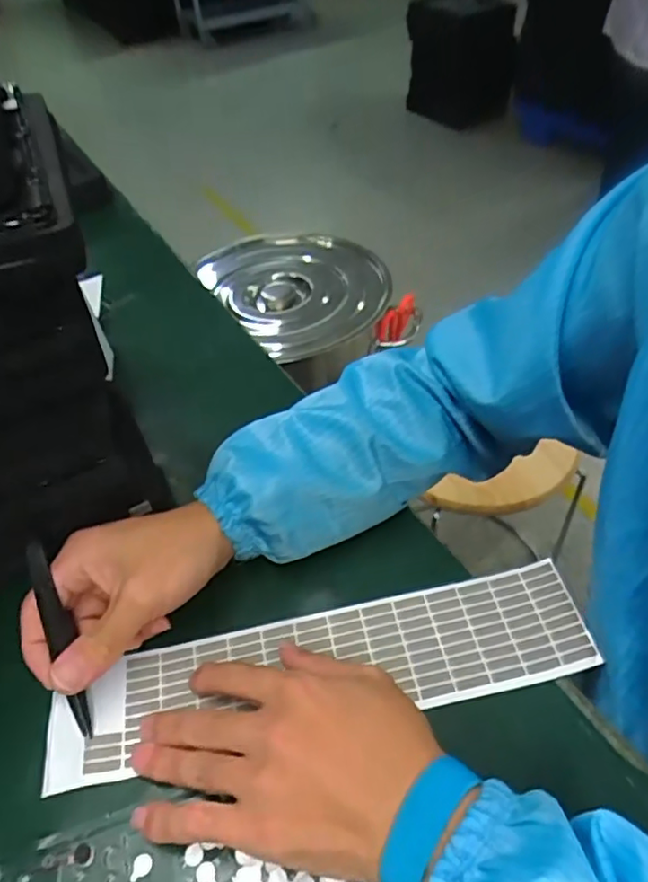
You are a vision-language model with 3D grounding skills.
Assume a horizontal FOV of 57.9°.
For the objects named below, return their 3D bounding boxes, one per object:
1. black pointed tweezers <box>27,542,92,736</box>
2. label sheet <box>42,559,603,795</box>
[{"bbox_3d":[-0.151,0.112,0.332,0.012,0.009,0.113,-15,91,-10],"label":"black pointed tweezers"},{"bbox_3d":[-0.001,0.133,0.350,0.312,0.011,0.069,-11,48,-5],"label":"label sheet"}]

